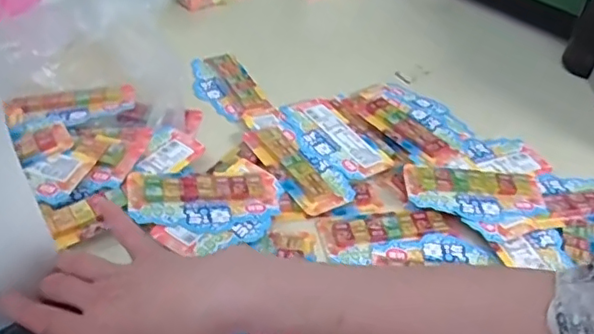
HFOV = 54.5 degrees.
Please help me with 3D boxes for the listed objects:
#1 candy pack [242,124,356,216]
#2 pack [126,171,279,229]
[{"bbox_3d":[0.001,-0.005,0.637,0.064,0.011,0.141,-25,51,-30],"label":"candy pack"},{"bbox_3d":[-0.089,0.029,0.572,0.150,0.024,0.070,-6,44,-14],"label":"pack"}]

